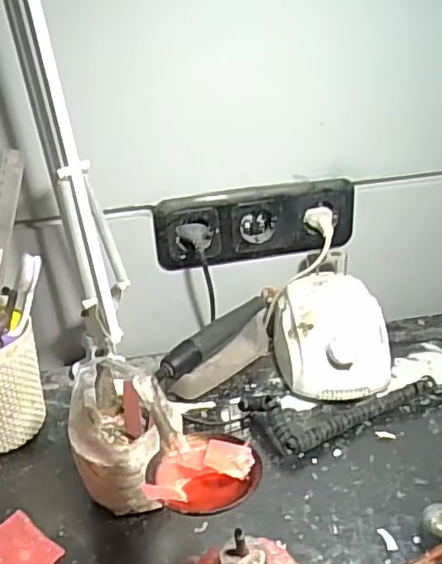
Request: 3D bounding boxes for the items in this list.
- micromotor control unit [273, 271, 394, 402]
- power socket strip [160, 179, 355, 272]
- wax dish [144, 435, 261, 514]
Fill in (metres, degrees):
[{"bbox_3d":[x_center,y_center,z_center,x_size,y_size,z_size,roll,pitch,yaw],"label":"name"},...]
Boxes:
[{"bbox_3d":[0.114,0.055,0.642,0.108,0.078,0.137,-5,28,-4],"label":"micromotor control unit"},{"bbox_3d":[0.043,-0.057,0.684,0.218,0.093,0.034,-8,28,-9],"label":"power socket strip"},{"bbox_3d":[-0.010,0.121,0.394,0.069,0.018,0.060,6,29,16],"label":"wax dish"}]

